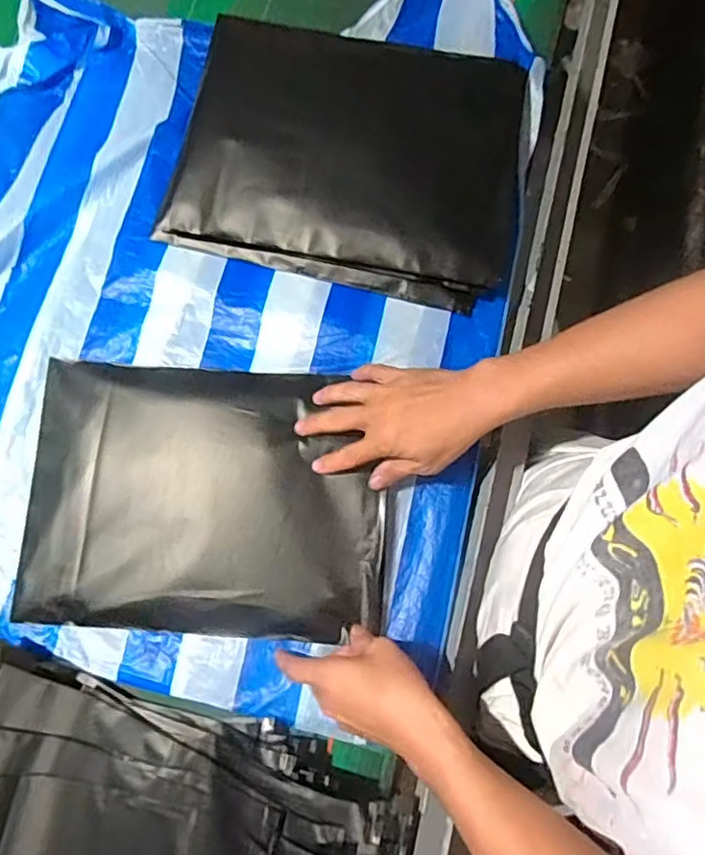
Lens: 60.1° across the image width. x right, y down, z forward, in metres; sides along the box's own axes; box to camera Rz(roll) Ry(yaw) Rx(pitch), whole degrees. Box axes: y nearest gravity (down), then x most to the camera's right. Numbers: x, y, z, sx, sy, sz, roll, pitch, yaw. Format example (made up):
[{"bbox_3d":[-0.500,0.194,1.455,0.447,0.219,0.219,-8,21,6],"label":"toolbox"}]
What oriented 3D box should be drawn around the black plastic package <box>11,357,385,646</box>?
[{"bbox_3d":[-0.141,0.064,0.580,0.336,0.022,0.249,4,79,2],"label":"black plastic package"}]

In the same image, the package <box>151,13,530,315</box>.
[{"bbox_3d":[-0.004,-0.291,0.638,0.357,0.054,0.274,14,80,3],"label":"package"}]

